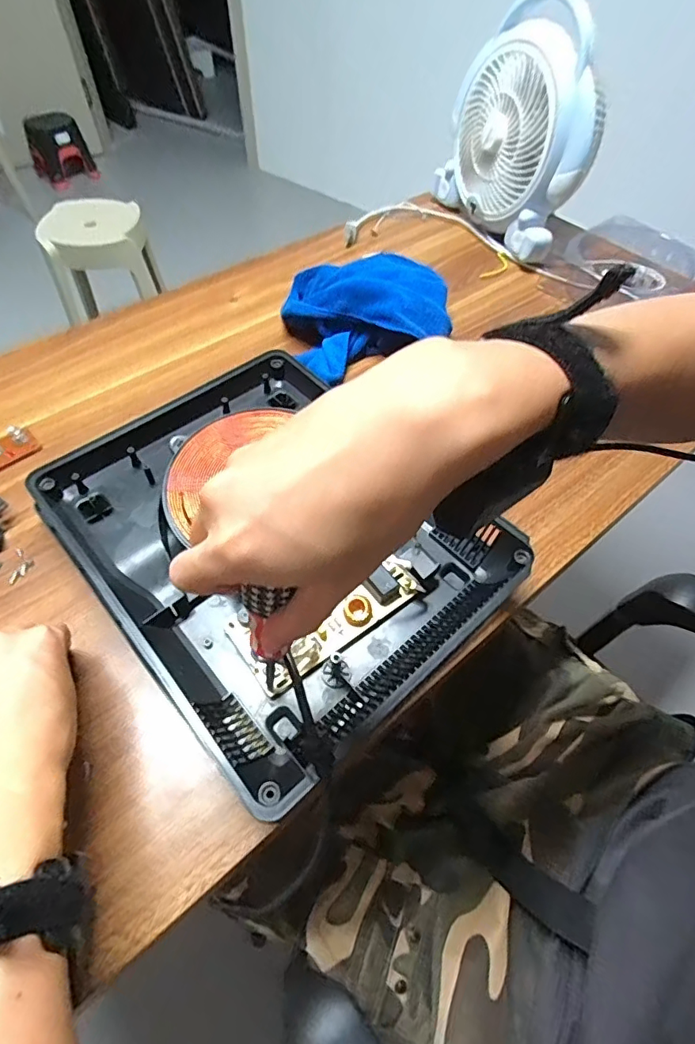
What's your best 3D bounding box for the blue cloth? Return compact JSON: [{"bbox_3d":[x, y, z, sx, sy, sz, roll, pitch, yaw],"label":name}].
[{"bbox_3d":[0.032,-0.253,0.601,0.201,0.063,0.166,-14,56,-12],"label":"blue cloth"}]

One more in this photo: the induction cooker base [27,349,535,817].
[{"bbox_3d":[-0.063,0.001,0.426,0.269,0.054,0.350,-35,63,-24],"label":"induction cooker base"}]

